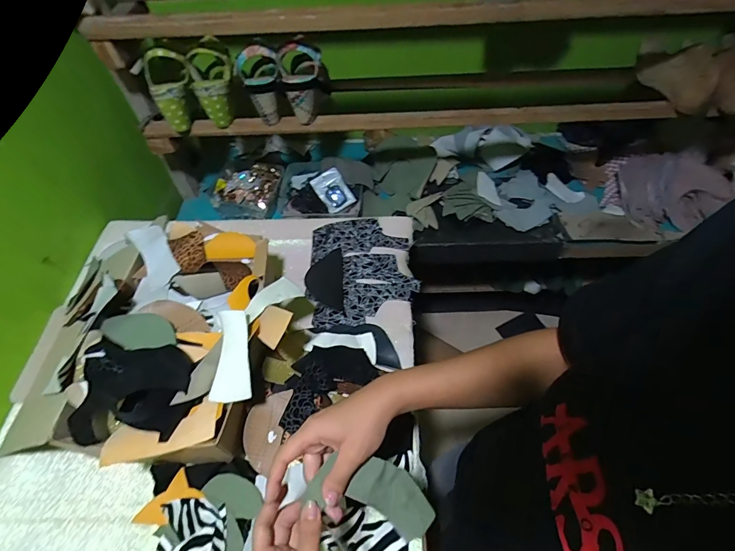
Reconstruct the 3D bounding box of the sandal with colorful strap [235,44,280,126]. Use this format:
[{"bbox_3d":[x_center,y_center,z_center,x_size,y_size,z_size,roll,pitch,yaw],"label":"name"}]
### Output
[{"bbox_3d":[-0.201,-0.362,0.738,0.076,0.133,0.053,-16,55,-9],"label":"sandal with colorful strap"}]

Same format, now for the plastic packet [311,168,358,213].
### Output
[{"bbox_3d":[-0.081,-0.202,0.913,0.070,0.024,0.098,-34,92,-4],"label":"plastic packet"}]

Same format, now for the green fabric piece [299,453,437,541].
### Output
[{"bbox_3d":[0.004,0.201,0.359,0.116,0.028,0.051,20,56,0],"label":"green fabric piece"}]

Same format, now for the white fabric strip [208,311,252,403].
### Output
[{"bbox_3d":[-0.170,0.100,0.486,0.053,0.004,0.114,-9,67,16],"label":"white fabric strip"}]

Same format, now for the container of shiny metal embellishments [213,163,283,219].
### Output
[{"bbox_3d":[-0.304,-0.224,0.965,0.163,0.049,0.150,4,54,5],"label":"container of shiny metal embellishments"}]

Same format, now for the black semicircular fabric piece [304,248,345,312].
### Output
[{"bbox_3d":[-0.078,0.008,0.694,0.068,0.010,0.123,-5,54,-1],"label":"black semicircular fabric piece"}]

